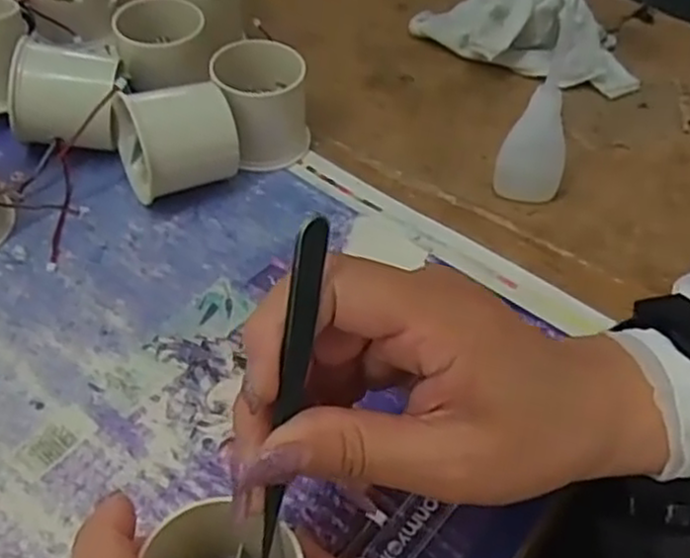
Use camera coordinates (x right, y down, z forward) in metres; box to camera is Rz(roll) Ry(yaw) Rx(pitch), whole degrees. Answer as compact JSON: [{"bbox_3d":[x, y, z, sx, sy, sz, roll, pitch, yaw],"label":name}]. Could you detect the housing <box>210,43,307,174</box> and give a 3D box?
[{"bbox_3d":[-0.045,-0.096,0.408,0.048,0.051,0.051,2,49,-2],"label":"housing"}]

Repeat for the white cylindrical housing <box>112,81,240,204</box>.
[{"bbox_3d":[-0.085,-0.070,0.381,0.053,0.055,0.044,-20,53,-20],"label":"white cylindrical housing"}]

